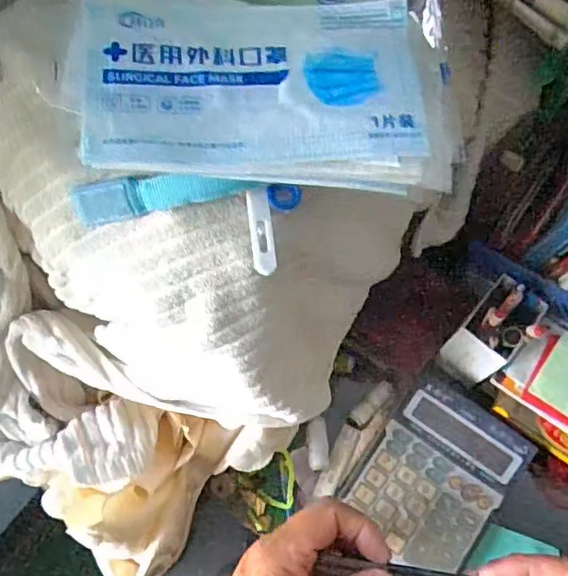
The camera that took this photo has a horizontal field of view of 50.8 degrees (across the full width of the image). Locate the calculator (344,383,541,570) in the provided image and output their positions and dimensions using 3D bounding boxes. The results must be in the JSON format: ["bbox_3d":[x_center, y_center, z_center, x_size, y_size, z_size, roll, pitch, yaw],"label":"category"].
[{"bbox_3d":[0.150,0.189,0.593,0.129,0.036,0.172,34,69,12],"label":"calculator"}]

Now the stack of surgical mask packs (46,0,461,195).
[{"bbox_3d":[-0.009,-0.105,0.312,0.196,0.024,0.112,4,73,-3],"label":"stack of surgical mask packs"}]

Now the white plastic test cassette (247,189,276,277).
[{"bbox_3d":[-0.012,-0.031,0.340,0.013,0.005,0.049,-6,79,-5],"label":"white plastic test cassette"}]

